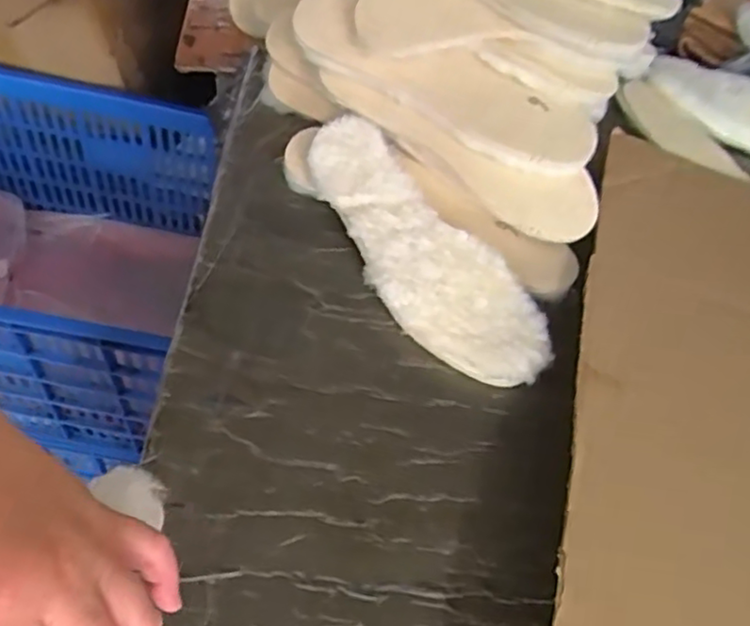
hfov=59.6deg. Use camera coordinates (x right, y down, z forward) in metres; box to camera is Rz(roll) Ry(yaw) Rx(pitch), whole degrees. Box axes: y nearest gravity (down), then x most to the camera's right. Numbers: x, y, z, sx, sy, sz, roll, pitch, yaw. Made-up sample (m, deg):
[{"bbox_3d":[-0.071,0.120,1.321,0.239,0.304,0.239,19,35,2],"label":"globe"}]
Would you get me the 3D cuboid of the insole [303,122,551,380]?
[{"bbox_3d":[0.032,-0.051,0.537,0.094,0.018,0.271,-36,72,-13],"label":"insole"}]

